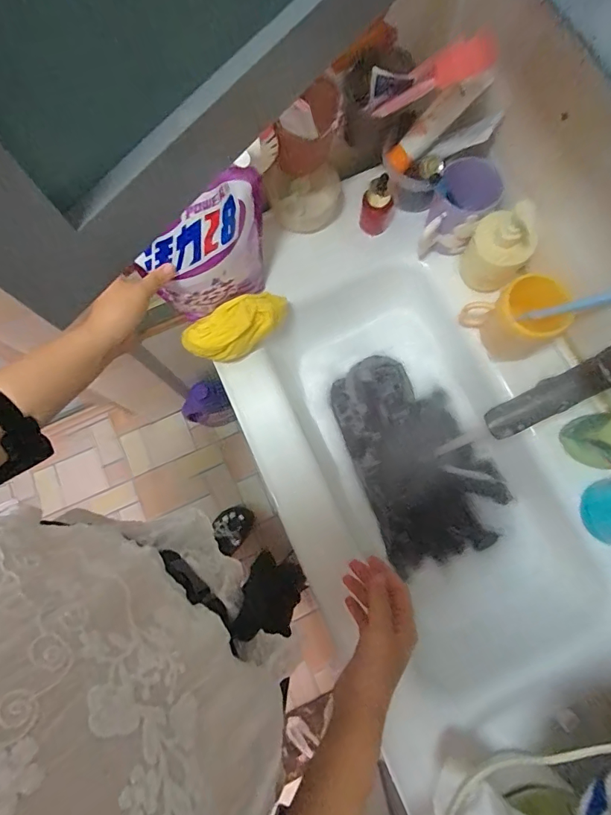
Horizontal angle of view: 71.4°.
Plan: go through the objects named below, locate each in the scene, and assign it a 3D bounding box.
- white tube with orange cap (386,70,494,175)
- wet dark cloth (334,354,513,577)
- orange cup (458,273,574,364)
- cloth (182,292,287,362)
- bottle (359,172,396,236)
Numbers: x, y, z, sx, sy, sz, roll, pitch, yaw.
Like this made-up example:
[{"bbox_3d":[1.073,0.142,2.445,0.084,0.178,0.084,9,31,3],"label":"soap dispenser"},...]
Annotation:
[{"bbox_3d":[0.182,-0.393,0.589,0.030,0.155,0.031,-7,71,-48],"label":"white tube with orange cap"},{"bbox_3d":[0.180,0.069,0.675,0.202,0.027,0.325,-19,77,-5],"label":"wet dark cloth"},{"bbox_3d":[0.292,-0.127,0.597,0.116,0.096,0.088,39,81,10],"label":"orange cup"},{"bbox_3d":[-0.095,-0.111,0.602,0.153,0.064,0.067,-27,77,-4],"label":"cloth"},{"bbox_3d":[0.111,-0.304,0.635,0.046,0.087,0.044,0,77,2],"label":"bottle"}]

